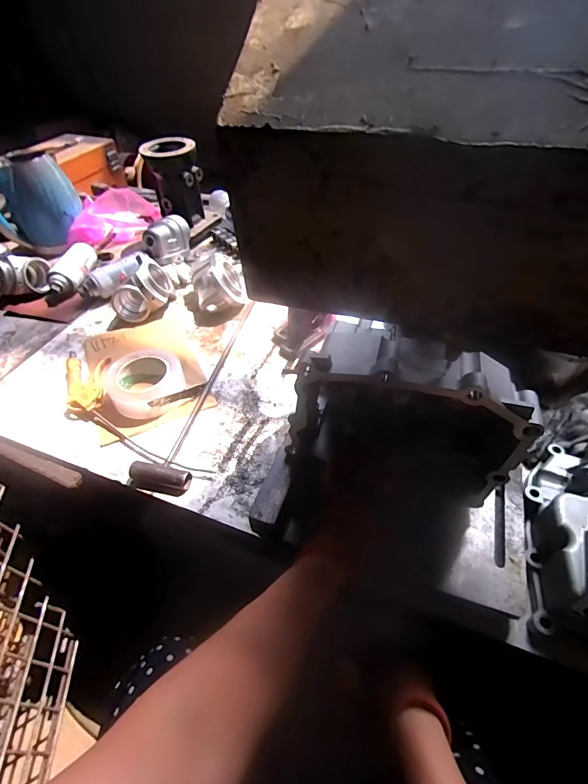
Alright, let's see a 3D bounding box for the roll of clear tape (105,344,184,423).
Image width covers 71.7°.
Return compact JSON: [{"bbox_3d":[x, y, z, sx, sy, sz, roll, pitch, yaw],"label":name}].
[{"bbox_3d":[-0.244,-0.017,0.671,0.120,0.045,0.130,-2,47,2],"label":"roll of clear tape"}]

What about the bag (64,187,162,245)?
[{"bbox_3d":[-0.487,-0.462,1.077,0.248,0.108,0.092,-31,53,-23],"label":"bag"}]

